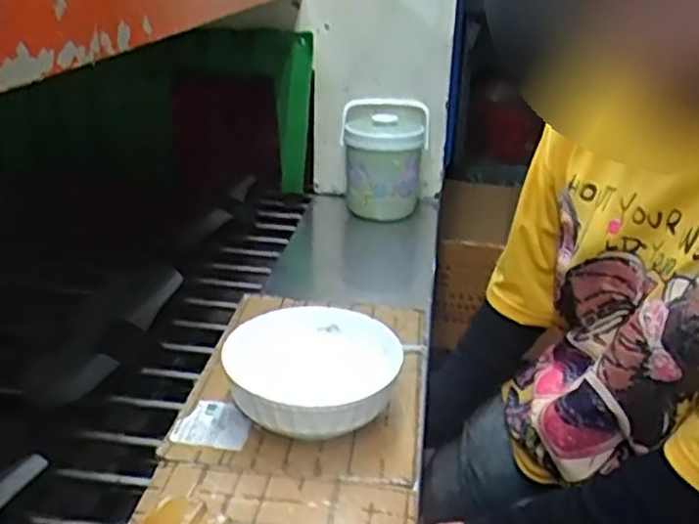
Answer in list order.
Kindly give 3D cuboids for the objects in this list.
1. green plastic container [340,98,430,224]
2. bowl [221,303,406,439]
[{"bbox_3d":[0.062,-0.176,1.282,0.149,0.187,0.134,3,24,3],"label":"green plastic container"},{"bbox_3d":[-0.033,0.119,0.754,0.170,0.076,0.193,-5,25,-15],"label":"bowl"}]

